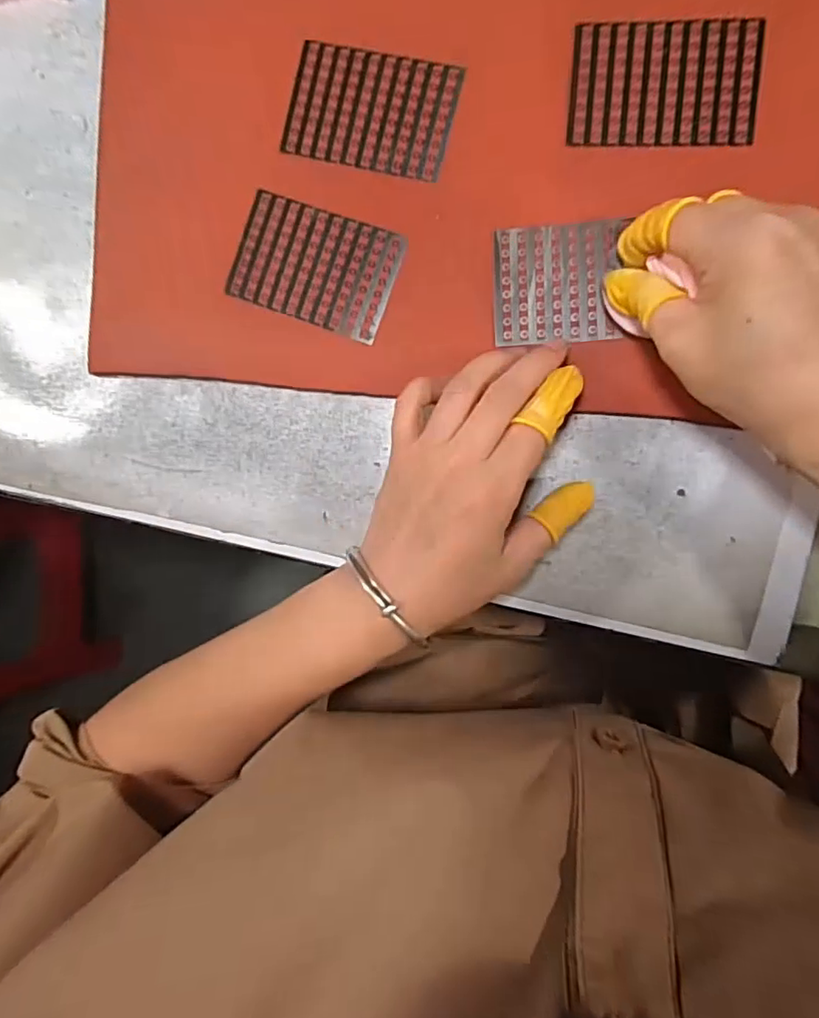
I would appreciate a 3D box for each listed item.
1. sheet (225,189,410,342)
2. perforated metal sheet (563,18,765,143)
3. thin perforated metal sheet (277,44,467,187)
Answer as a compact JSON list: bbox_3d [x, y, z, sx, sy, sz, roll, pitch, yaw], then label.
[{"bbox_3d":[-0.048,-0.125,0.297,0.083,0.004,0.056,21,95,6],"label":"sheet"},{"bbox_3d":[0.120,-0.201,0.273,0.083,0.006,0.055,6,93,7],"label":"perforated metal sheet"},{"bbox_3d":[-0.019,-0.200,0.289,0.083,0.004,0.055,15,94,7],"label":"thin perforated metal sheet"}]

